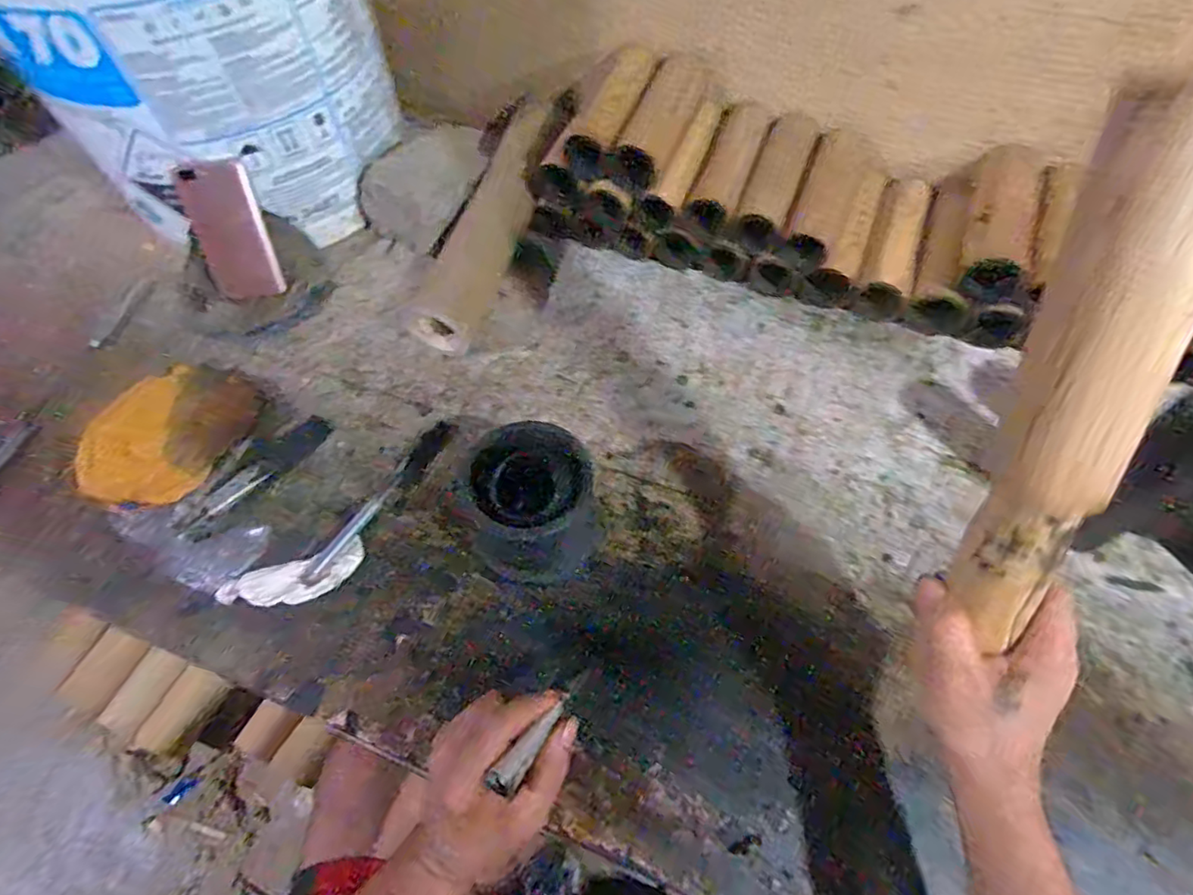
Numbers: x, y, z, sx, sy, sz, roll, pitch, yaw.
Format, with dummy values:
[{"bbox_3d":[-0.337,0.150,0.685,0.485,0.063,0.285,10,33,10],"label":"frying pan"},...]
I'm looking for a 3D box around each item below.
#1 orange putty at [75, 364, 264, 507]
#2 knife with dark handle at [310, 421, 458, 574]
[{"bbox_3d":[-0.420,-0.015,0.598,0.133,0.033,0.160,22,60,14],"label":"orange putty"},{"bbox_3d":[-0.193,0.043,0.554,0.029,0.007,0.186,28,62,17],"label":"knife with dark handle"}]

